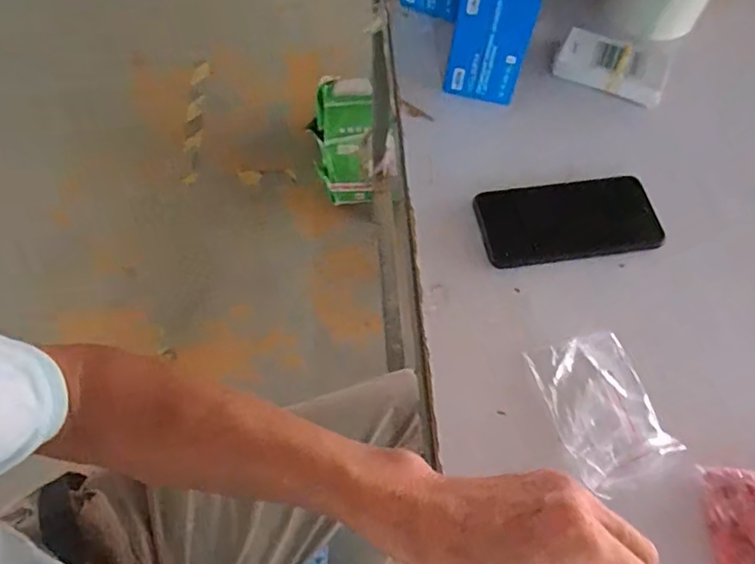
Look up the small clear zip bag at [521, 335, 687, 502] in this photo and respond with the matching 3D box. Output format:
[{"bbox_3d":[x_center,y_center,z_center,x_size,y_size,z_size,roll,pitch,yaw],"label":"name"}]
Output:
[{"bbox_3d":[0.168,0.091,0.409,0.073,0.025,0.114,-13,63,-8],"label":"small clear zip bag"}]

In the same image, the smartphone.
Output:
[{"bbox_3d":[0.169,-0.055,0.493,0.156,0.008,0.074,-8,71,-6],"label":"smartphone"}]

